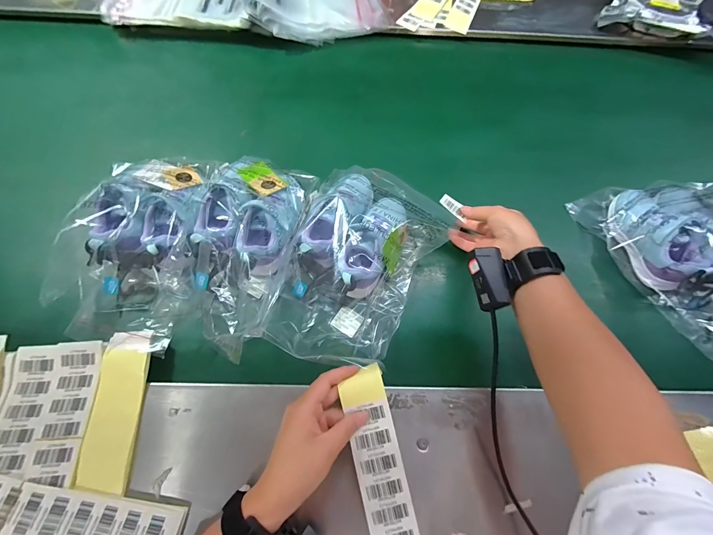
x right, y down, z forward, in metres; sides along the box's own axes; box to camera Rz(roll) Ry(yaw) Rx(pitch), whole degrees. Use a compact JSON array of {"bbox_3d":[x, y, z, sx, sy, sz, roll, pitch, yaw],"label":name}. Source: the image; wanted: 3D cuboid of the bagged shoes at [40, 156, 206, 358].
[{"bbox_3d":[-0.309,-0.038,0.453,0.163,0.081,0.289,4,66,0],"label":"bagged shoes"}]

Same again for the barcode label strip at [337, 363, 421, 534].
[{"bbox_3d":[0.033,0.244,0.329,0.050,0.019,0.260,-11,75,-7],"label":"barcode label strip"}]

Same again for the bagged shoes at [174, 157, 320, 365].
[{"bbox_3d":[-0.160,-0.033,0.449,0.149,0.098,0.303,10,66,2],"label":"bagged shoes"}]

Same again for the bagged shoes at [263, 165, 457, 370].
[{"bbox_3d":[0.018,-0.019,0.447,0.189,0.090,0.324,13,66,4],"label":"bagged shoes"}]

